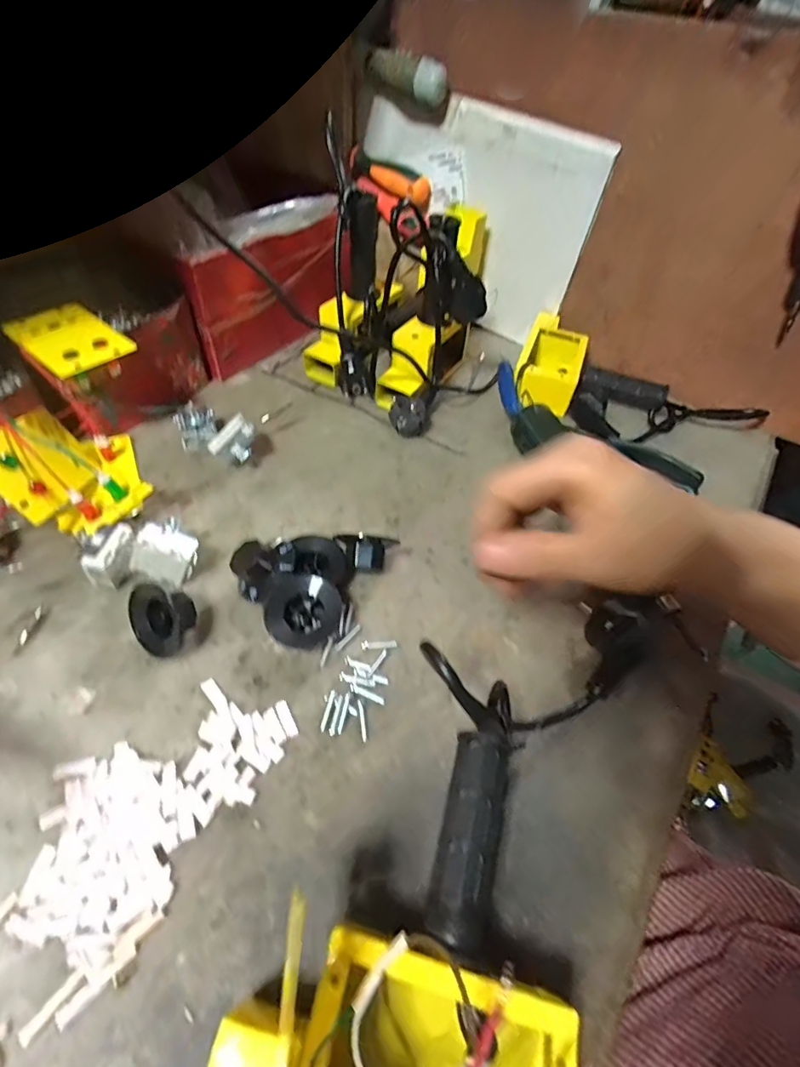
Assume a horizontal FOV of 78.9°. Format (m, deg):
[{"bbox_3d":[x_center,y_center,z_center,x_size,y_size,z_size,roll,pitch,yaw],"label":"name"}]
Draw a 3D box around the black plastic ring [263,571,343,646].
[{"bbox_3d":[-0.064,0.052,0.322,0.048,0.020,0.047,4,68,-9],"label":"black plastic ring"}]

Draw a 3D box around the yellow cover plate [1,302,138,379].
[{"bbox_3d":[-0.261,-0.154,0.383,0.093,0.007,0.061,35,56,22],"label":"yellow cover plate"}]

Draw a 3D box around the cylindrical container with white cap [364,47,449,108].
[{"bbox_3d":[0.006,-0.454,0.480,0.094,0.031,0.030,38,57,24],"label":"cylindrical container with white cap"}]

